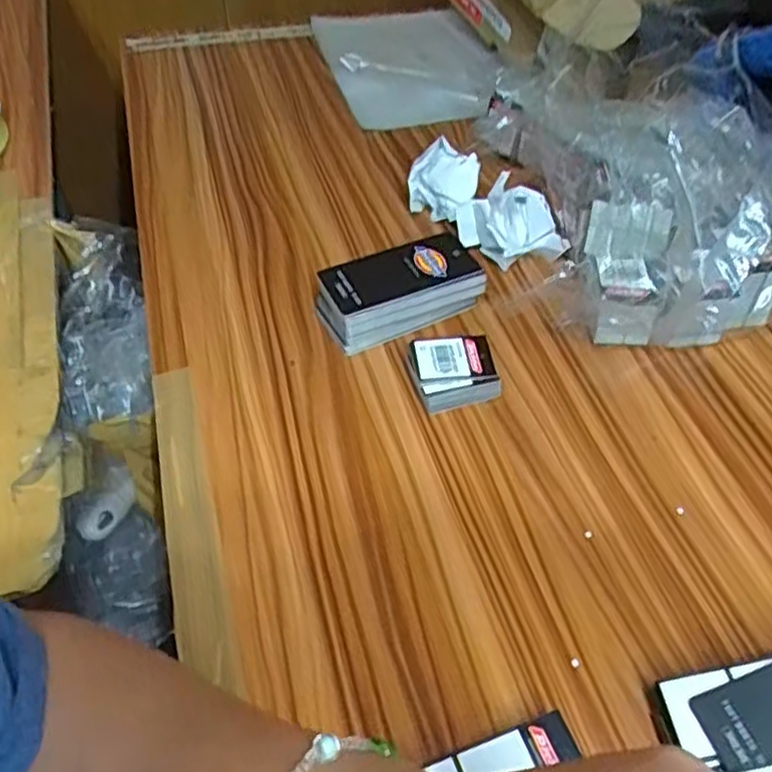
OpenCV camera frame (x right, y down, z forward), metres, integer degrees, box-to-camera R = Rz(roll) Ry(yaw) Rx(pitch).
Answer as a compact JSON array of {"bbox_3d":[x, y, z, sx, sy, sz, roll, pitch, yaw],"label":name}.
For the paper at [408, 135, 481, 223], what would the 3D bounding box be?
[{"bbox_3d":[0.045,-0.162,0.598,0.056,0.055,0.048,24,53,18],"label":"paper"}]

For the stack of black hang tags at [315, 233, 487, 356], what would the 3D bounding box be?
[{"bbox_3d":[0.008,-0.069,0.522,0.111,0.042,0.054,-19,52,-17],"label":"stack of black hang tags"}]

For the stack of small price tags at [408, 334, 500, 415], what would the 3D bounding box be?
[{"bbox_3d":[0.045,-0.008,0.484,0.053,0.027,0.046,-11,50,-10],"label":"stack of small price tags"}]

